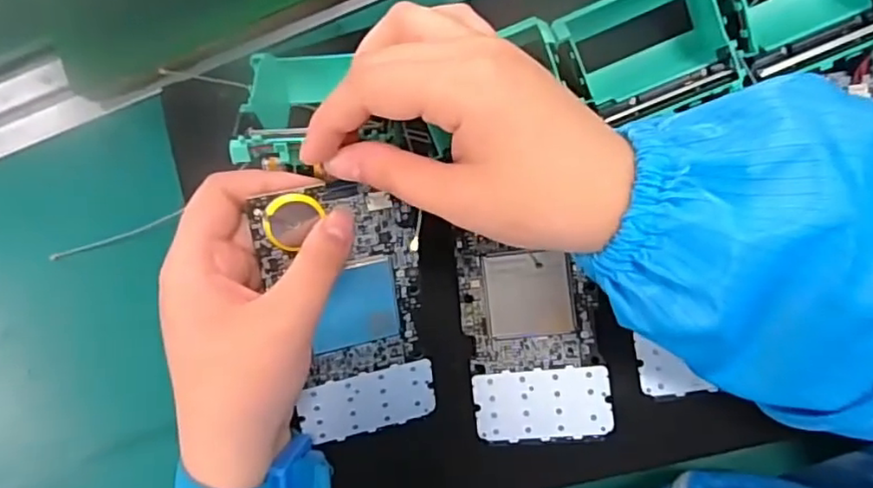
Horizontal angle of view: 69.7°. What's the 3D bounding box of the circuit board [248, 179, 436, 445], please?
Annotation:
[{"bbox_3d":[-0.036,0.034,0.281,0.064,0.004,0.125,-13,116,-13],"label":"circuit board"}]

